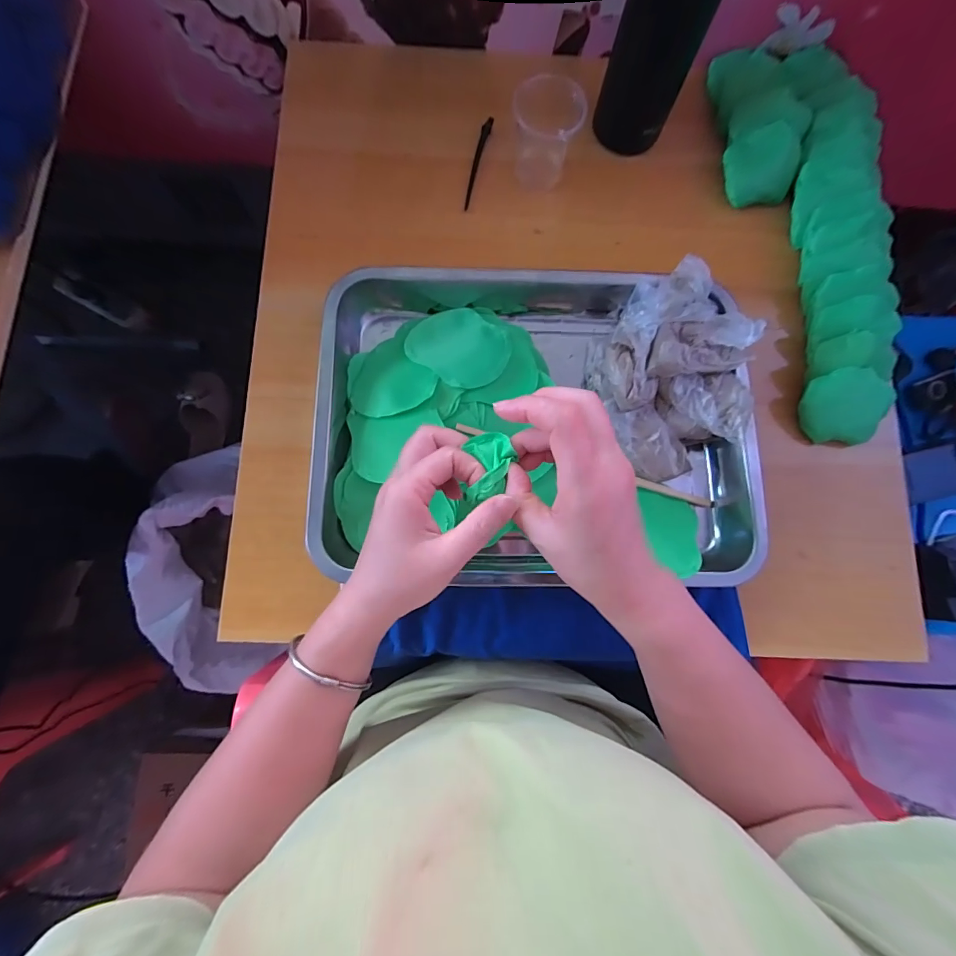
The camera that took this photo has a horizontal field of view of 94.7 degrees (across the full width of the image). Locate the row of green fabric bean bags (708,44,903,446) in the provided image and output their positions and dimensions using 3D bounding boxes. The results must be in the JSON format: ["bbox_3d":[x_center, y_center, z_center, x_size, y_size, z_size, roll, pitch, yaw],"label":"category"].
[{"bbox_3d":[0.326,-0.256,0.433,0.151,0.053,0.454,3,81,-2],"label":"row of green fabric bean bags"}]

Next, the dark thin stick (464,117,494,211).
[{"bbox_3d":[-0.001,-0.314,0.439,0.009,0.005,0.107,14,80,0],"label":"dark thin stick"}]

